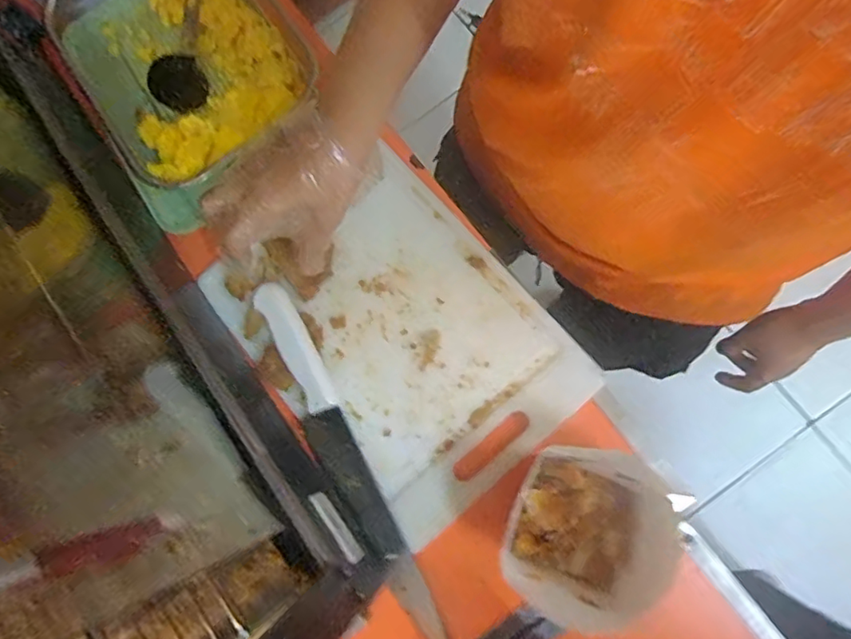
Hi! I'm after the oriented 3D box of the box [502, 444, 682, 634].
[{"bbox_3d":[0.143,0.182,0.480,0.133,0.045,0.145,27,84,9],"label":"box"}]

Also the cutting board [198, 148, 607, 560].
[{"bbox_3d":[-0.029,0.015,0.545,0.241,0.021,0.327,-41,79,-4],"label":"cutting board"}]

